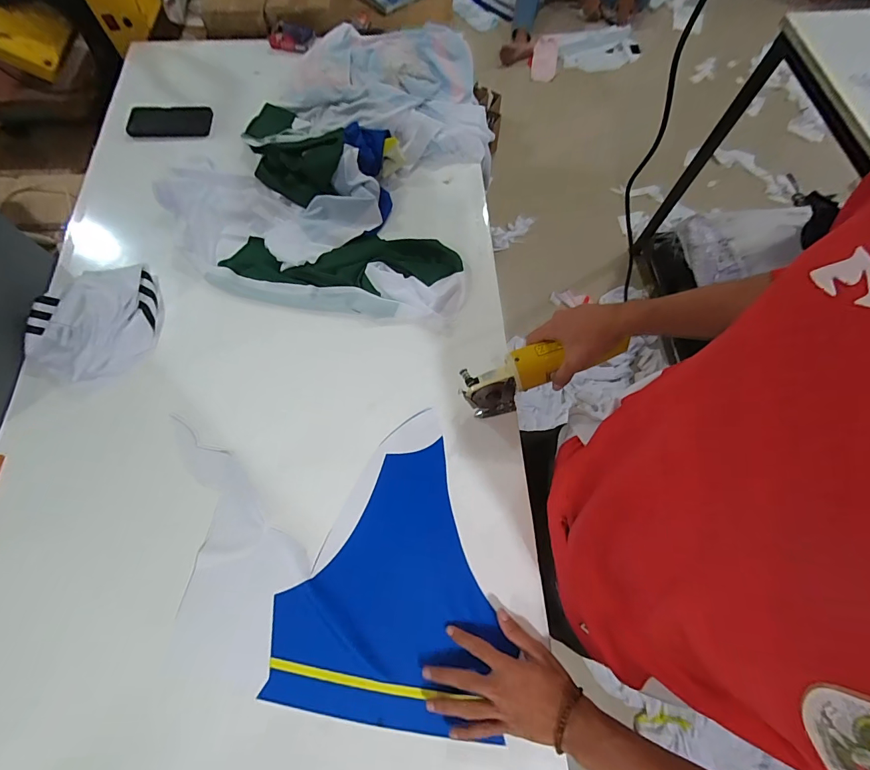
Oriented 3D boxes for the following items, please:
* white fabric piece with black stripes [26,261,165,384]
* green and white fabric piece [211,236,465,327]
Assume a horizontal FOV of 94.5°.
[{"bbox_3d":[-0.552,-0.109,0.653,0.178,0.044,0.220,3,69,0],"label":"white fabric piece with black stripes"},{"bbox_3d":[-0.168,-0.204,0.711,0.431,0.023,0.168,5,69,1],"label":"green and white fabric piece"}]

